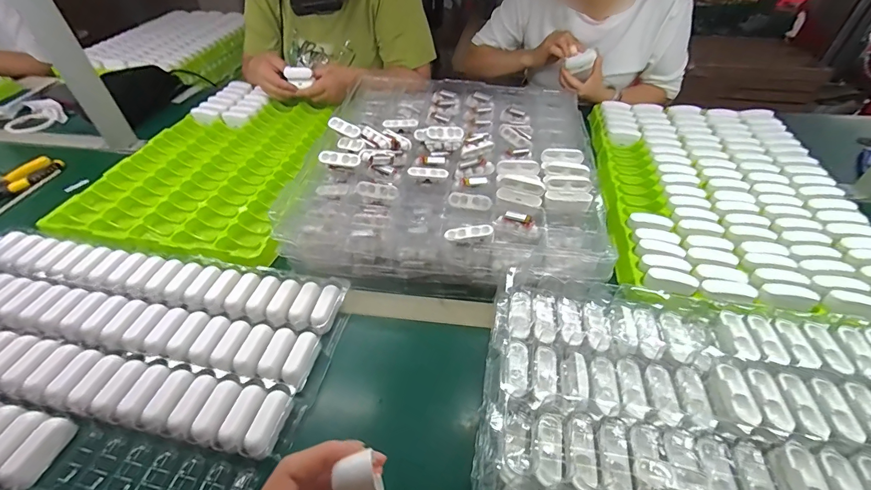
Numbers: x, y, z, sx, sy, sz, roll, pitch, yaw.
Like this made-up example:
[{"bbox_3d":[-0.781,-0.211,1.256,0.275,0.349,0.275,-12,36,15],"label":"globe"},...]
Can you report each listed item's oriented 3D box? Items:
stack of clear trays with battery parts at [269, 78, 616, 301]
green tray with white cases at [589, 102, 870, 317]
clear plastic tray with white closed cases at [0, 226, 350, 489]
[{"bbox_3d":[0.026,-0.139,0.649,0.451,0.090,0.459,4,45,4],"label":"stack of clear trays with battery parts"},{"bbox_3d":[0.503,-0.106,0.676,0.380,0.040,0.546,7,45,8],"label":"green tray with white cases"},{"bbox_3d":[-0.428,0.153,0.445,0.558,0.035,0.368,8,45,9],"label":"clear plastic tray with white closed cases"}]

